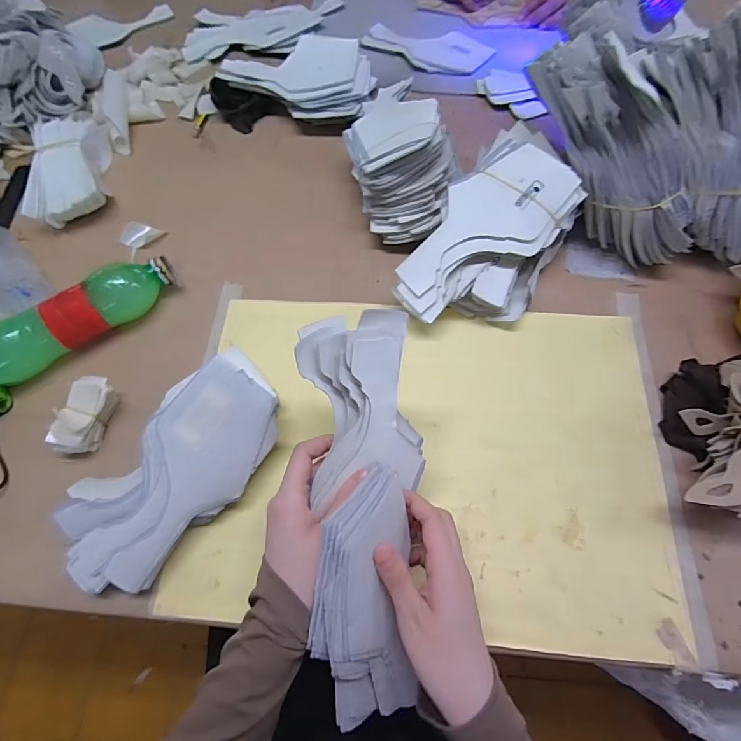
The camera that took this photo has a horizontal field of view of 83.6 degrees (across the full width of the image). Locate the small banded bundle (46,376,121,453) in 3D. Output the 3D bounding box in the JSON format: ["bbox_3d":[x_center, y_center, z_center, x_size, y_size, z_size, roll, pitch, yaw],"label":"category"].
[{"bbox_3d":[-0.278,0.044,0.405,0.033,0.036,0.072,12,68,7],"label":"small banded bundle"}]

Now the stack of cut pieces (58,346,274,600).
[{"bbox_3d":[-0.171,0.089,0.369,0.214,0.060,0.104,-42,72,-14],"label":"stack of cut pieces"}]

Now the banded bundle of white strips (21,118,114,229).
[{"bbox_3d":[-0.380,-0.250,0.522,0.089,0.061,0.154,-15,68,-4],"label":"banded bundle of white strips"}]

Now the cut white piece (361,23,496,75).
[{"bbox_3d":[0.088,-0.498,0.638,0.194,0.012,0.085,14,69,8],"label":"cut white piece"}]

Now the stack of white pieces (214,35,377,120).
[{"bbox_3d":[-0.101,-0.409,0.585,0.209,0.044,0.132,8,68,5],"label":"stack of white pieces"}]

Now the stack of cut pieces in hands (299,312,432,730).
[{"bbox_3d":[-0.003,0.119,0.304,0.092,0.089,0.318,-2,90,1],"label":"stack of cut pieces in hands"}]

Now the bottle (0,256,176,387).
[{"bbox_3d":[-0.306,-0.057,0.439,0.203,0.055,0.057,-41,72,-14],"label":"bottle"}]

